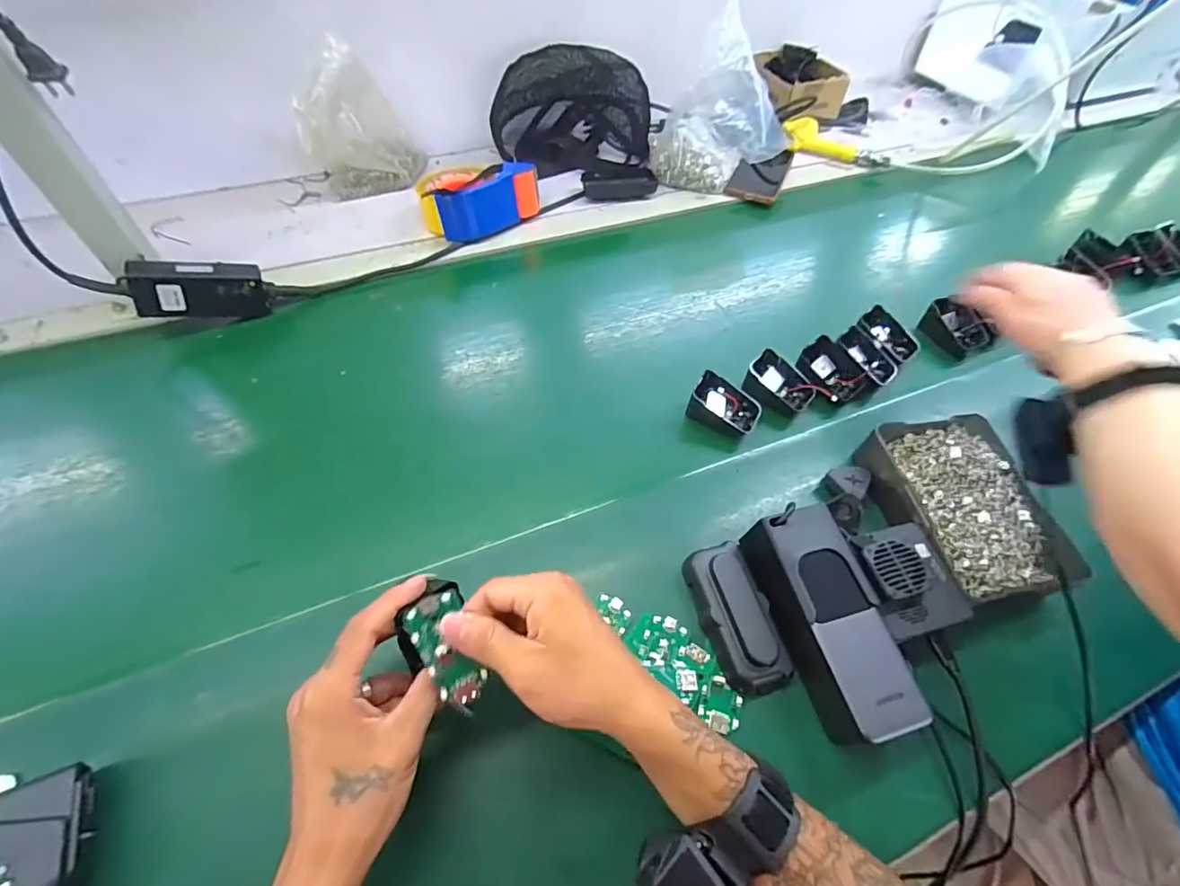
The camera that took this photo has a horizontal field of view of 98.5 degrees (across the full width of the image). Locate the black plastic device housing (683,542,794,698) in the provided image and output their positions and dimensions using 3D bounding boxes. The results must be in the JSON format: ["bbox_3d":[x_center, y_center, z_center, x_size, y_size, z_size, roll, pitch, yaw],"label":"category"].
[{"bbox_3d":[0.111,0.133,0.390,0.049,0.033,0.107,-11,55,-10],"label":"black plastic device housing"}]

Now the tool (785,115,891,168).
[{"bbox_3d":[0.408,-0.492,0.838,0.171,0.041,0.044,19,55,11],"label":"tool"}]

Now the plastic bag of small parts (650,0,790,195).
[{"bbox_3d":[0.169,-0.451,0.700,0.085,0.198,0.198,-27,59,-21],"label":"plastic bag of small parts"}]

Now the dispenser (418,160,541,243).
[{"bbox_3d":[-0.151,-0.332,0.683,0.153,0.066,0.102,-17,56,-15],"label":"dispenser"}]

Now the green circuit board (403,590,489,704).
[{"bbox_3d":[-0.084,0.121,0.301,0.032,0.007,0.064,-24,88,-19],"label":"green circuit board"}]

